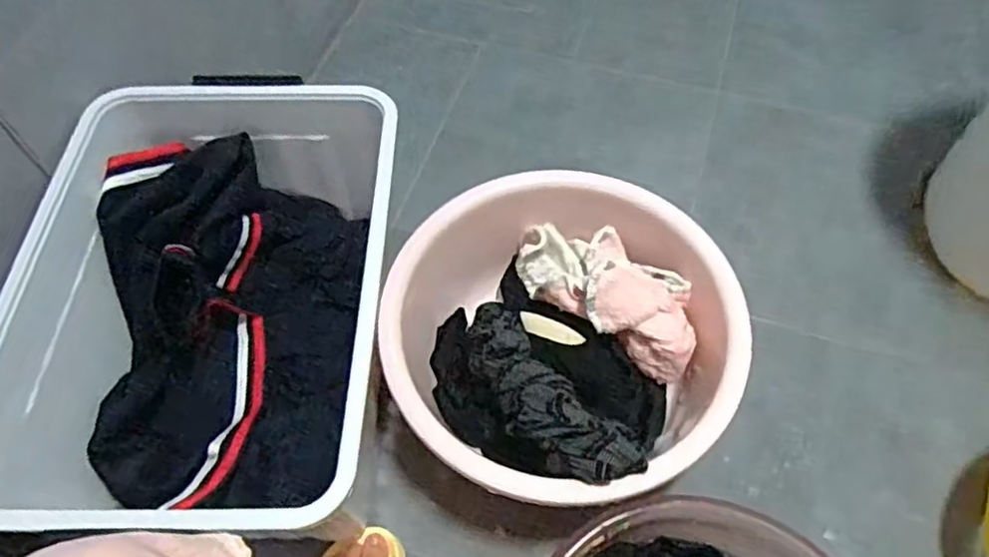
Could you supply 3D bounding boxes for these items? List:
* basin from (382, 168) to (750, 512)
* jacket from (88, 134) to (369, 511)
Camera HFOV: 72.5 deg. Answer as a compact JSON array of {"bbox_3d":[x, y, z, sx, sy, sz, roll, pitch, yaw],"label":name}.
[{"bbox_3d":[0.075,0.075,0.784,0.364,0.173,0.372,-1,58,1],"label":"basin"},{"bbox_3d":[-0.305,0.047,0.741,0.204,0.195,0.355,2,58,3],"label":"jacket"}]

